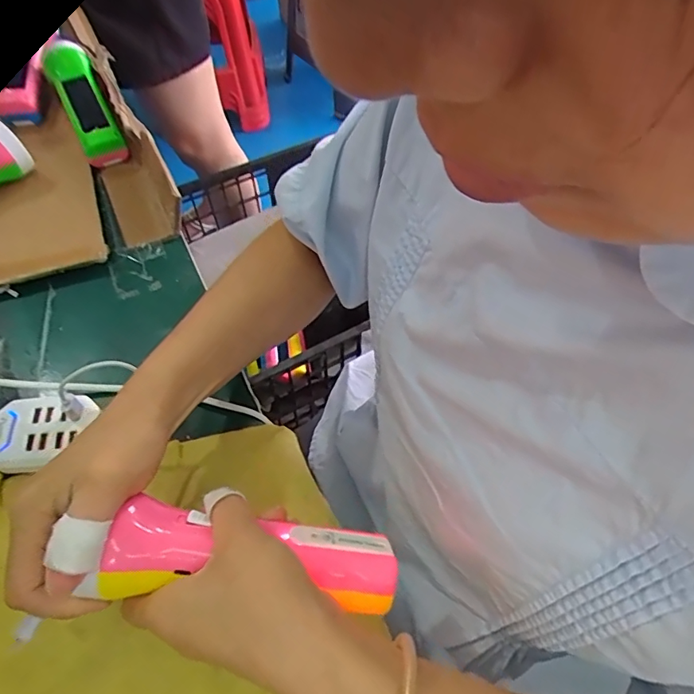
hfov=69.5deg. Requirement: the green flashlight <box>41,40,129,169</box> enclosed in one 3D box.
[{"bbox_3d":[-0.295,-0.276,0.558,0.044,0.062,0.184,-25,61,-14],"label":"green flashlight"}]

